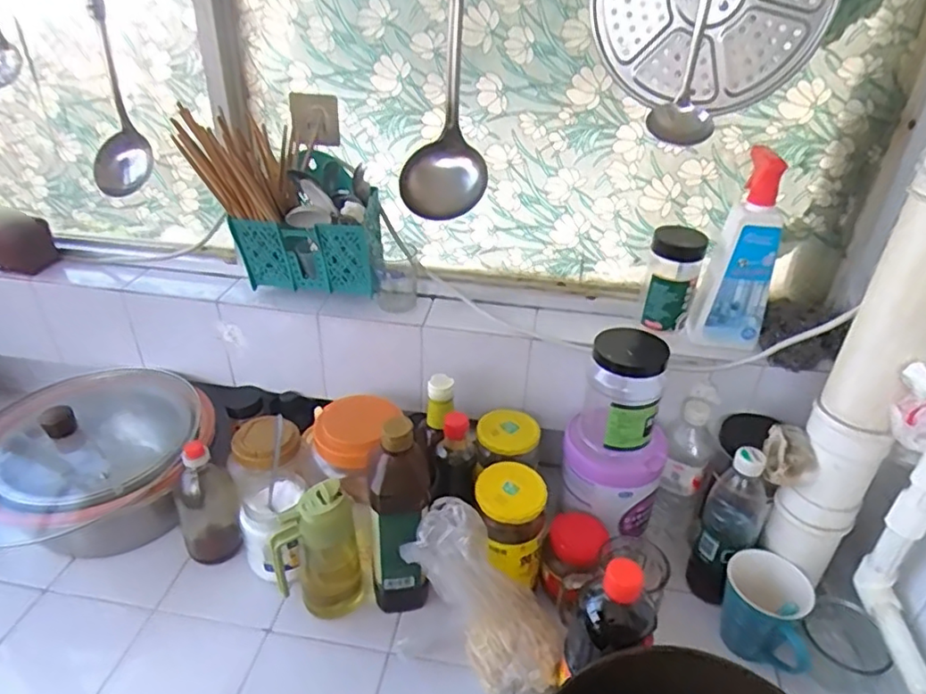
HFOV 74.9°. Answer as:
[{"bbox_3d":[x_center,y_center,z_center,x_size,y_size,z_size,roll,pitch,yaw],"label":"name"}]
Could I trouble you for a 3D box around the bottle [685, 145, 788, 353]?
[{"bbox_3d":[0.343,-0.112,0.743,0.083,0.227,0.069,12,33,16],"label":"bottle"}]

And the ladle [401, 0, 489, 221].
[{"bbox_3d":[-0.020,-0.327,0.679,0.100,0.343,0.093,-1,32,-4],"label":"ladle"}]

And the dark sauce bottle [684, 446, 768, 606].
[{"bbox_3d":[0.324,0.222,0.739,0.065,0.214,0.057,22,37,29],"label":"dark sauce bottle"}]

